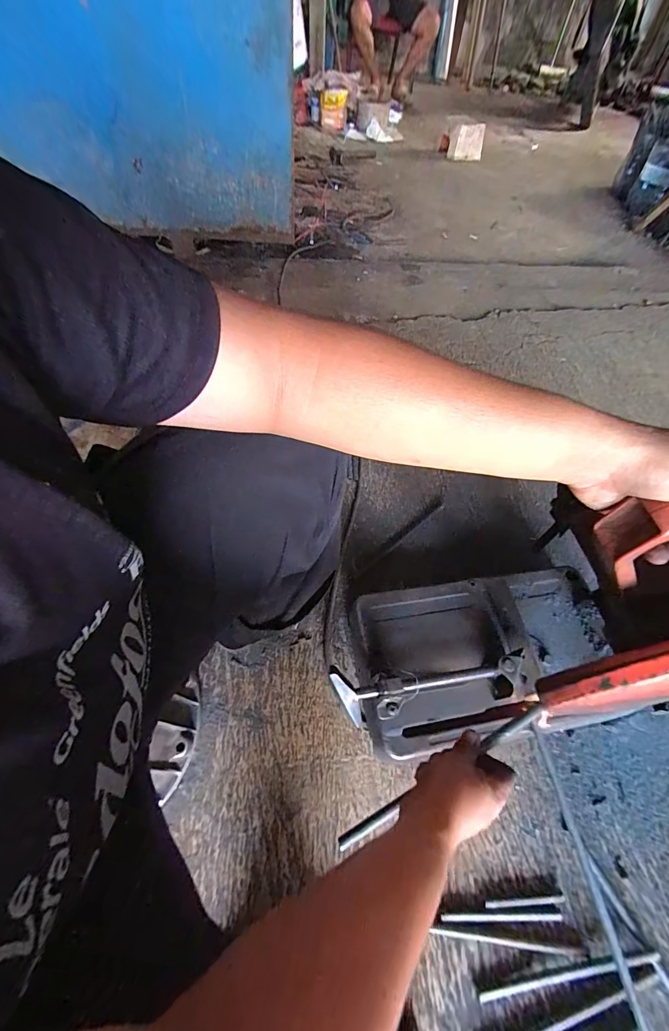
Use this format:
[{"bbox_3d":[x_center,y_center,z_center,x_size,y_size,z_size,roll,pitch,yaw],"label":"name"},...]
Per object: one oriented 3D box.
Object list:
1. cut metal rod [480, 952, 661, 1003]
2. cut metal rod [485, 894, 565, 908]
[{"bbox_3d":[0.304,0.588,0.495,0.241,0.012,0.014,-6,59,-7],"label":"cut metal rod"},{"bbox_3d":[0.263,0.532,0.534,0.112,0.004,0.009,0,58,-3],"label":"cut metal rod"}]

